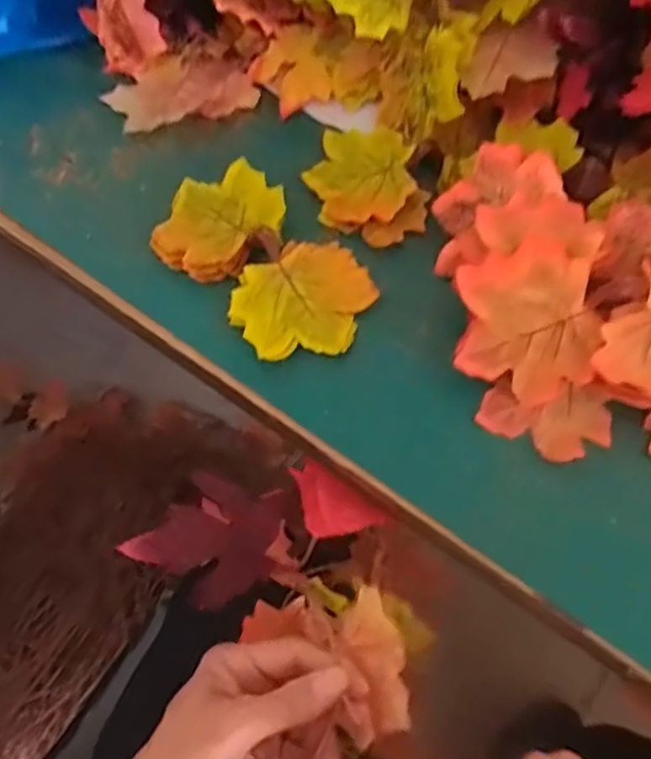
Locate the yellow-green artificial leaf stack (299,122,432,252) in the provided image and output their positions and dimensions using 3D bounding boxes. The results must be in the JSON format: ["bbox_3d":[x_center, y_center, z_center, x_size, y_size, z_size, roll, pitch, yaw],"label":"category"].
[{"bbox_3d":[0.030,-0.149,0.474,0.080,0.014,0.109,-11,63,-5],"label":"yellow-green artificial leaf stack"}]

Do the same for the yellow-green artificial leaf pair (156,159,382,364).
[{"bbox_3d":[-0.045,-0.084,0.437,0.094,0.023,0.168,-39,69,-17],"label":"yellow-green artificial leaf pair"}]

